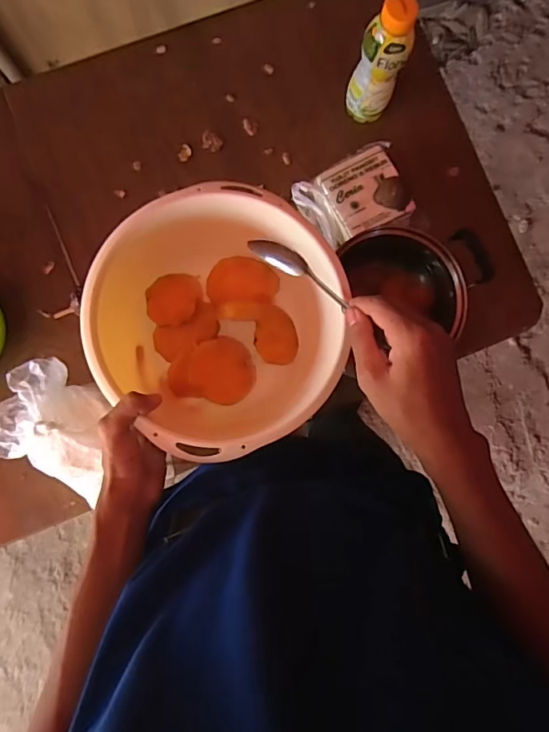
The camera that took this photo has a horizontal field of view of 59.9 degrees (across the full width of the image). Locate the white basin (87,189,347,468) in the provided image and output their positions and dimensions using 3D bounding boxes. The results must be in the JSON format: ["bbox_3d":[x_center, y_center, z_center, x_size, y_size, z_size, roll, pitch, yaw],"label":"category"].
[{"bbox_3d":[-0.052,-0.040,0.490,0.239,0.111,0.232,0,84,-2],"label":"white basin"}]

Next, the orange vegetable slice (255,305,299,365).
[{"bbox_3d":[0.002,-0.035,0.527,0.056,0.008,0.065,3,74,-43],"label":"orange vegetable slice"}]

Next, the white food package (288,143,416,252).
[{"bbox_3d":[0.115,-0.231,0.664,0.145,0.049,0.112,-29,86,-5],"label":"white food package"}]

